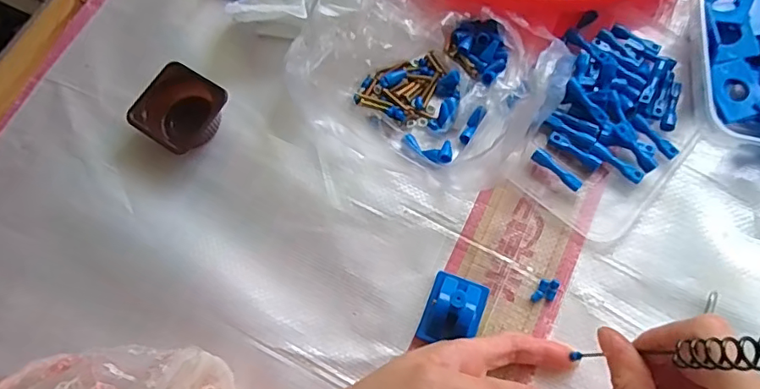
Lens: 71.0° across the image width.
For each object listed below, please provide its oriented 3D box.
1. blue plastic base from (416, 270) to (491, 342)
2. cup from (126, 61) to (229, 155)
[{"bbox_3d":[0.045,0.071,0.326,0.034,0.017,0.043,20,72,8],"label":"blue plastic base"},{"bbox_3d":[-0.137,-0.057,0.370,0.053,0.029,0.054,32,74,12],"label":"cup"}]

